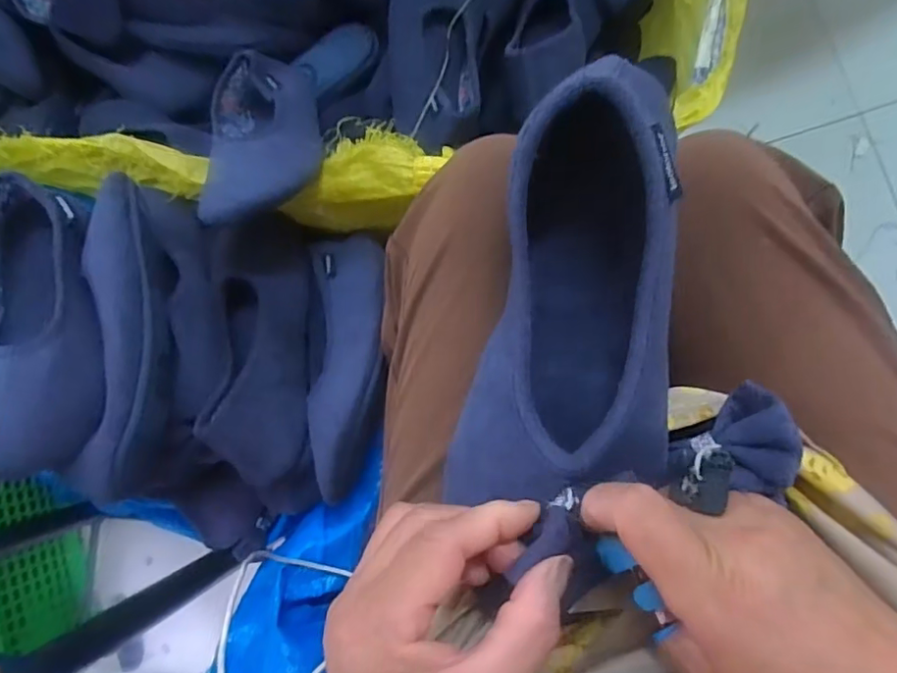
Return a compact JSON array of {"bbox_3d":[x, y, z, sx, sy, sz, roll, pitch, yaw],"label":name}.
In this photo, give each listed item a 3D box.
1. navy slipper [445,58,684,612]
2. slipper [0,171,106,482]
[{"bbox_3d":[0.055,-0.007,0.251,0.088,0.061,0.193,8,96,7],"label":"navy slipper"},{"bbox_3d":[-0.314,-0.012,0.414,0.105,0.056,0.235,-28,63,4],"label":"slipper"}]

